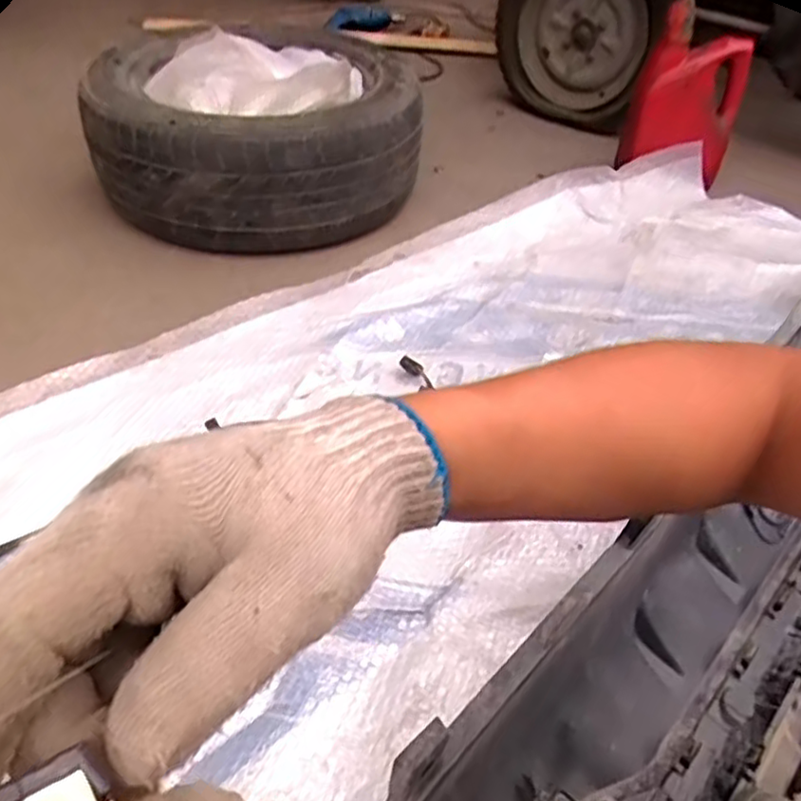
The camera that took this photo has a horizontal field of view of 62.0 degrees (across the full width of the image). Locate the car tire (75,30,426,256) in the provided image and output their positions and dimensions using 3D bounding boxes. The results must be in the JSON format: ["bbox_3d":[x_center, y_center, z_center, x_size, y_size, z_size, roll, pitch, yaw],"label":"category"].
[{"bbox_3d":[-0.270,-0.521,1.284,0.570,0.212,0.573,-6,45,-10],"label":"car tire"}]

